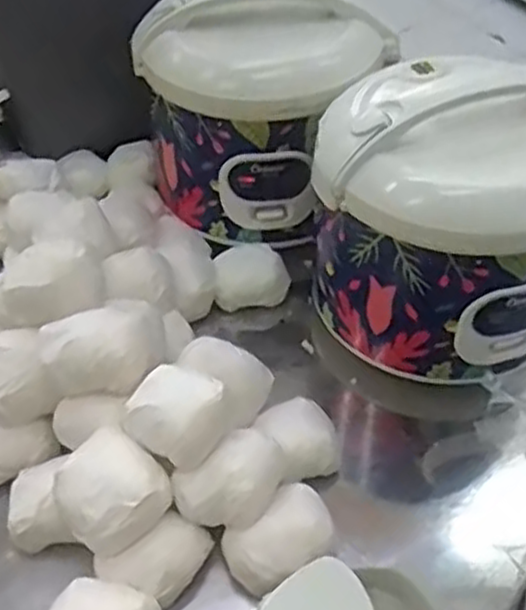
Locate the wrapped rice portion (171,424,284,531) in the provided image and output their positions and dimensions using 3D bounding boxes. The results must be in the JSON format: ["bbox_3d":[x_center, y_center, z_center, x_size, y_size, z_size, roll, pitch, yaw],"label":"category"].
[{"bbox_3d":[-0.022,0.138,0.602,0.088,0.039,0.060,-31,53,-25],"label":"wrapped rice portion"}]

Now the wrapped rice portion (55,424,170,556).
[{"bbox_3d":[-0.117,0.141,0.592,0.079,0.046,0.076,-1,46,1],"label":"wrapped rice portion"}]

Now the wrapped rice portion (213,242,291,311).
[{"bbox_3d":[-0.012,-0.030,0.811,0.077,0.049,0.045,-10,47,-8],"label":"wrapped rice portion"}]

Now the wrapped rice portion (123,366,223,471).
[{"bbox_3d":[-0.069,0.085,0.605,0.069,0.044,0.061,22,51,21],"label":"wrapped rice portion"}]

